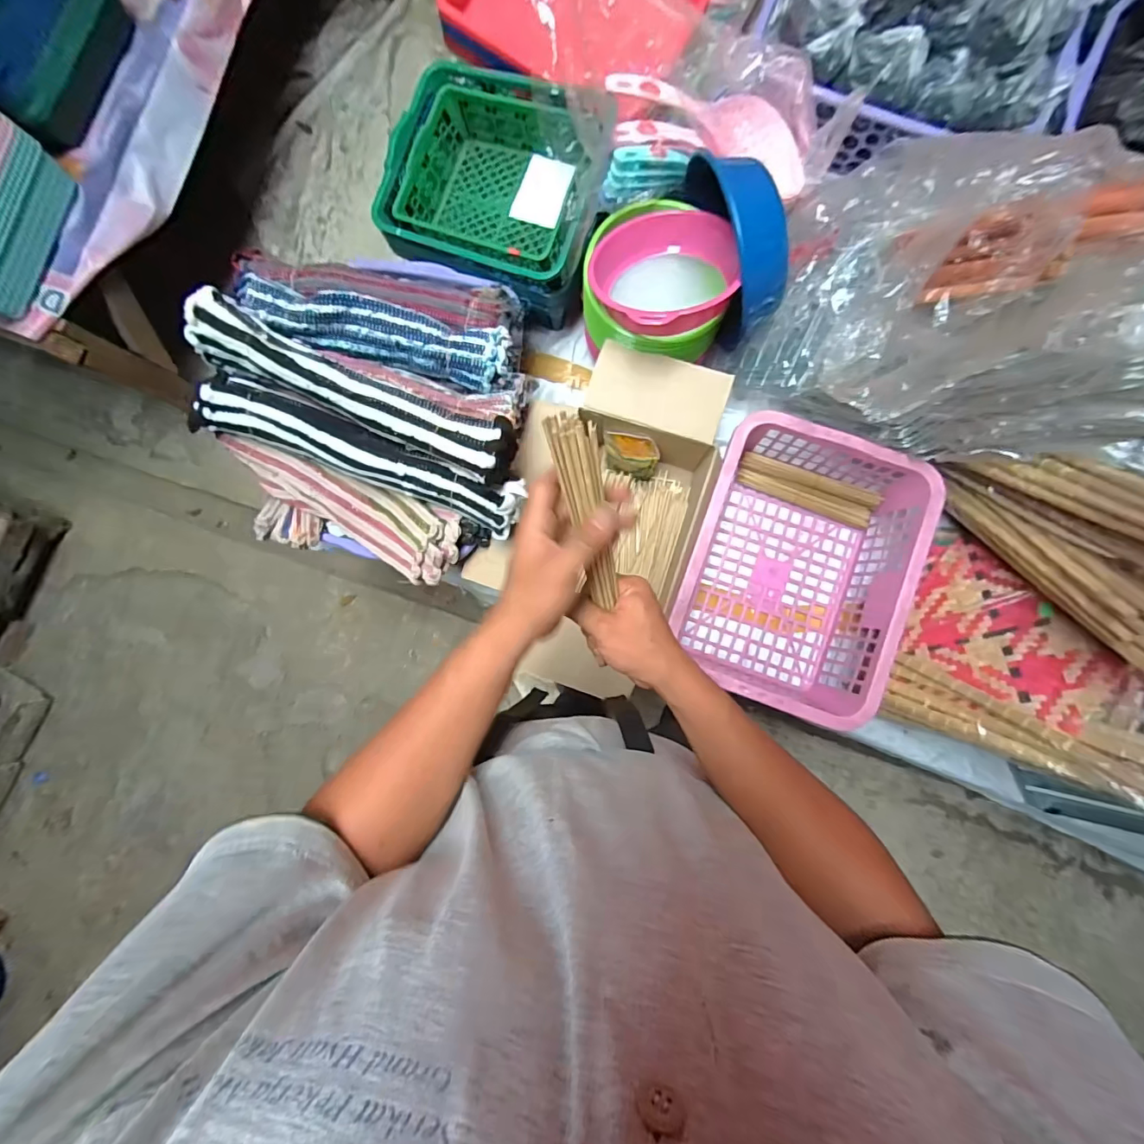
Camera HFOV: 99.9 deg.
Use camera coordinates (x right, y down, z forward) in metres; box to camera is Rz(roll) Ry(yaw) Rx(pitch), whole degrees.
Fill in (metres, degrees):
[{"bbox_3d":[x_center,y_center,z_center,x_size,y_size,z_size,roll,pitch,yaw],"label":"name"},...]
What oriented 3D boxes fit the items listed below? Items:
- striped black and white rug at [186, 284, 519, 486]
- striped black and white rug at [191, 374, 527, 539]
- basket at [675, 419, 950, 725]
[{"bbox_3d":[-0.265,-0.223,0.591,0.413,0.072,0.073,24,90,5],"label":"striped black and white rug"},{"bbox_3d":[-0.276,-0.155,0.644,0.428,0.091,0.074,20,90,5],"label":"striped black and white rug"},{"bbox_3d":[0.338,-0.004,0.760,0.307,0.150,0.396,19,89,5],"label":"basket"}]

